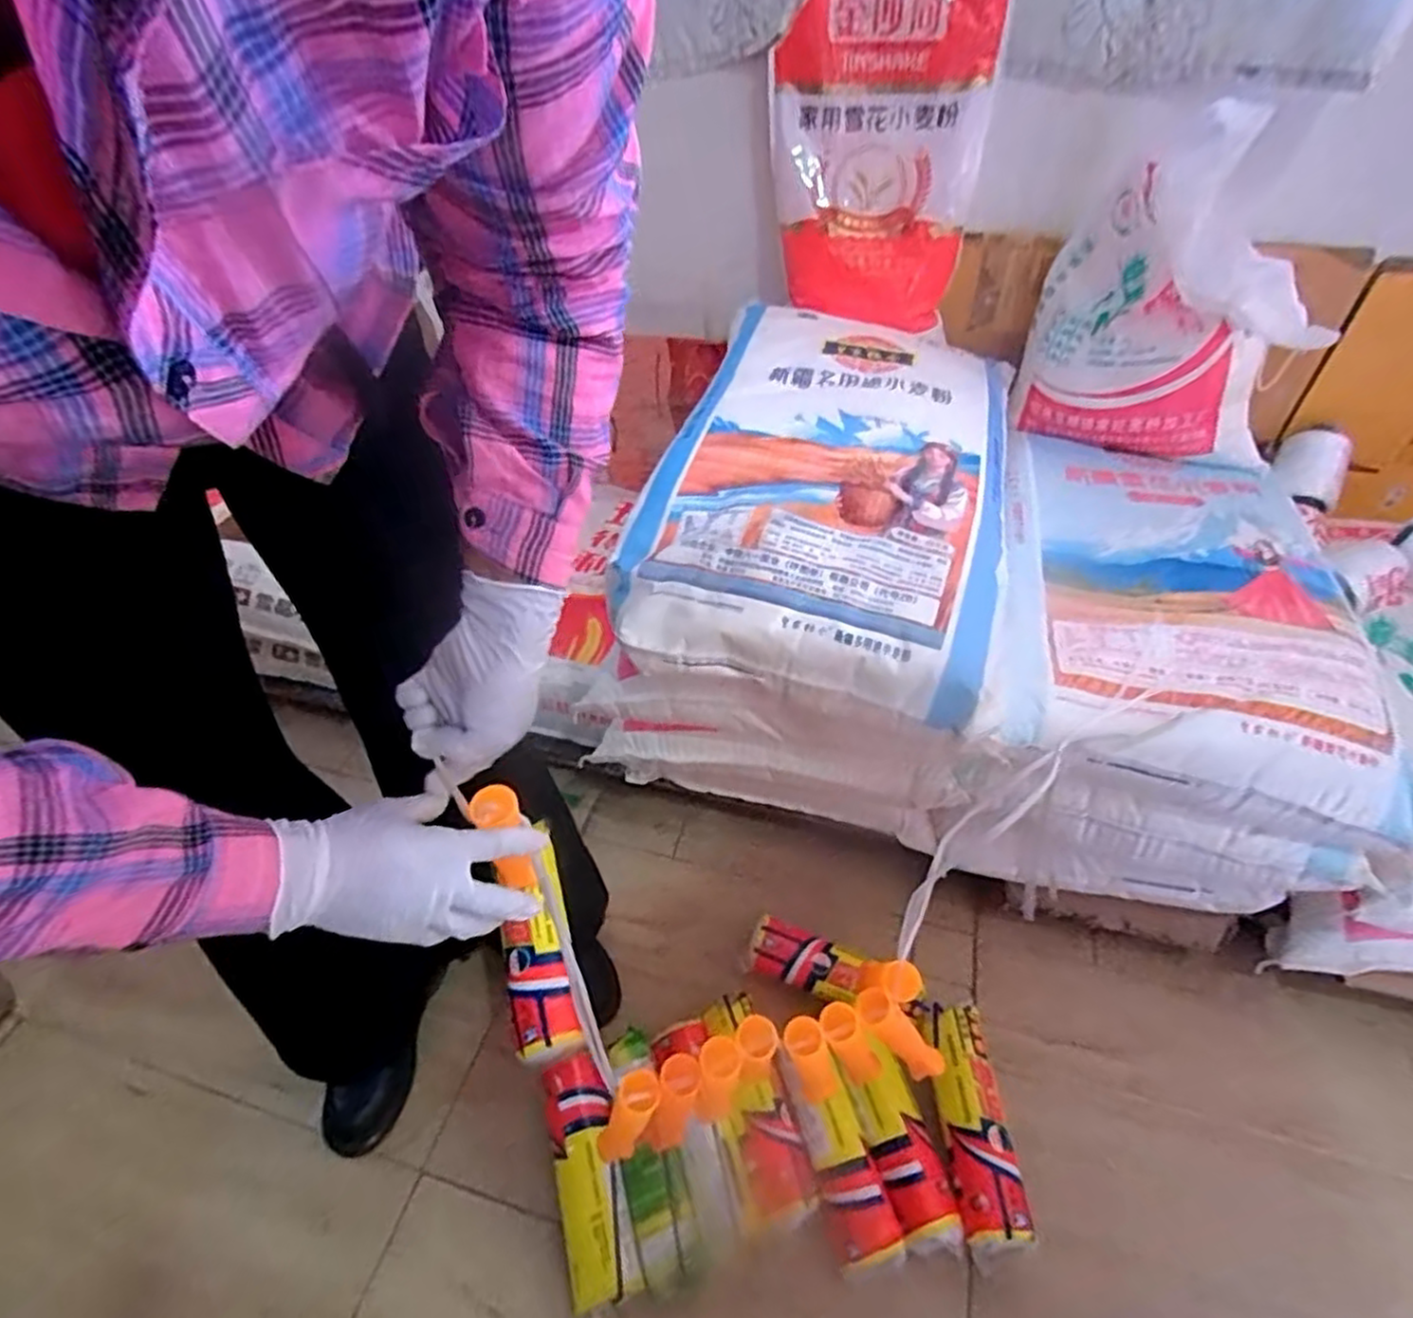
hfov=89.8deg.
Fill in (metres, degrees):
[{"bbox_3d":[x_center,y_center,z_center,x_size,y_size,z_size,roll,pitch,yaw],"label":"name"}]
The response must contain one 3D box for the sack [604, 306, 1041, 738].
[{"bbox_3d":[0.190,-0.232,0.893,0.458,0.142,0.659,12,47,14],"label":"sack"}]

